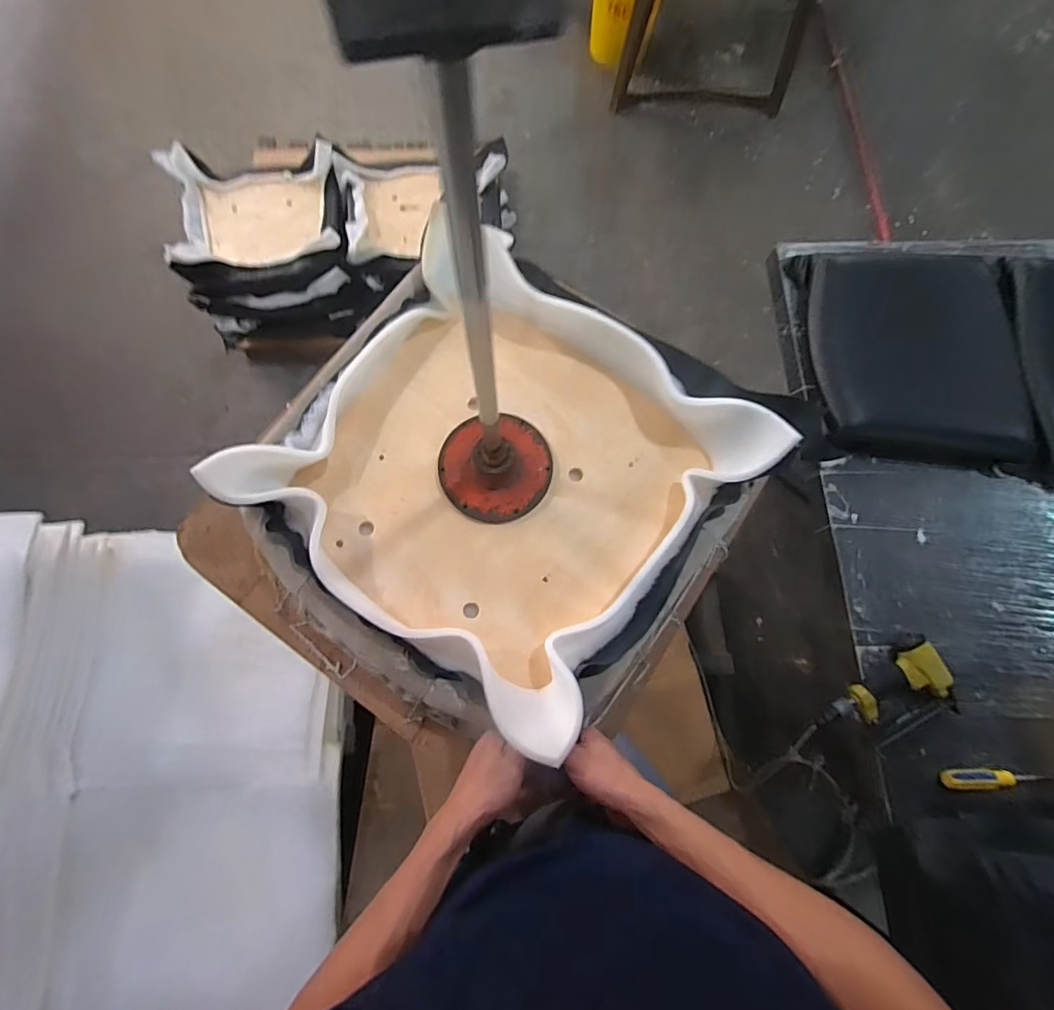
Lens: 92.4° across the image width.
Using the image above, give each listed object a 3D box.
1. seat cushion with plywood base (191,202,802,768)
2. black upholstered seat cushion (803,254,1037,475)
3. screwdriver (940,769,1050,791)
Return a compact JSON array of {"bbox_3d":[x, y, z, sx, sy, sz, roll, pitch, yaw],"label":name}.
[{"bbox_3d":[-0.032,-0.052,0.619,0.497,0.110,0.472,39,78,9],"label":"seat cushion with plywood base"},{"bbox_3d":[0.858,-0.321,1.073,0.433,0.128,0.452,3,75,0],"label":"black upholstered seat cushion"},{"bbox_3d":[0.836,0.486,0.900,0.197,0.039,0.031,0,75,-1],"label":"screwdriver"}]

